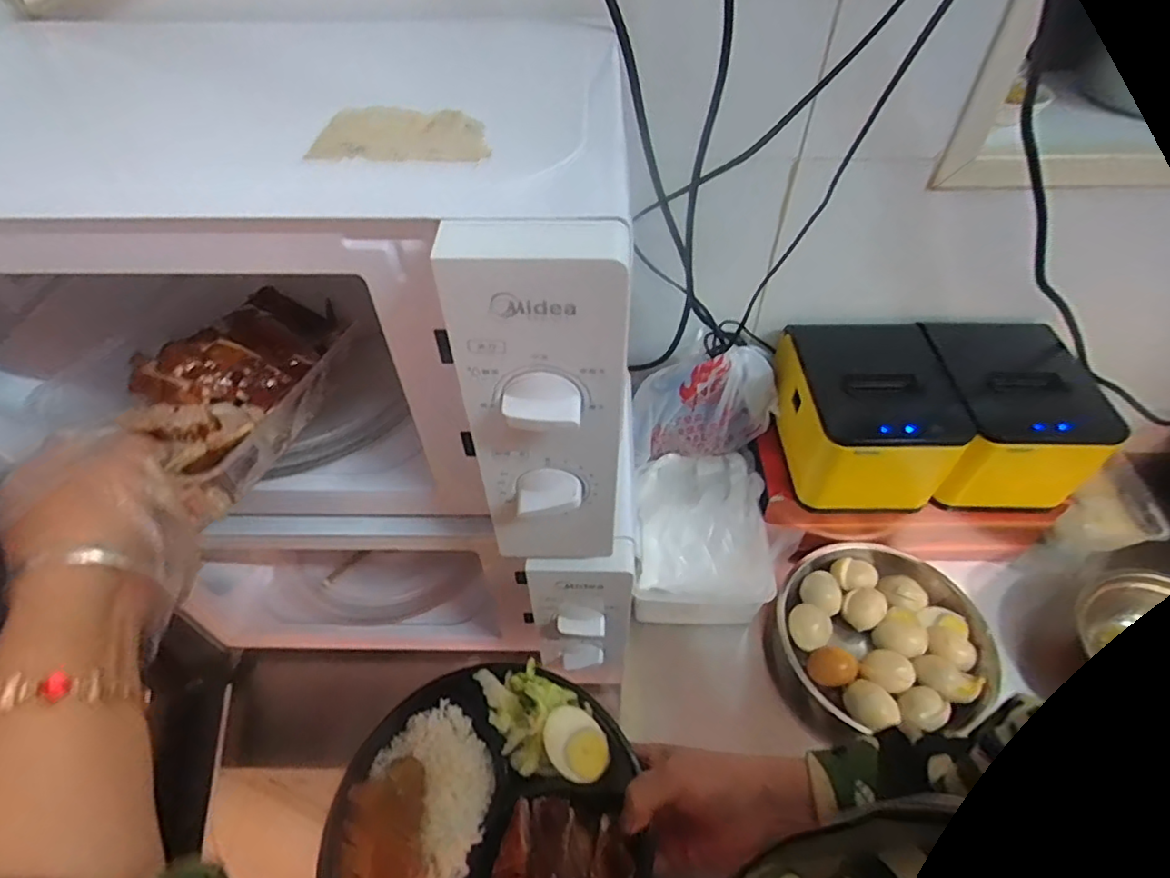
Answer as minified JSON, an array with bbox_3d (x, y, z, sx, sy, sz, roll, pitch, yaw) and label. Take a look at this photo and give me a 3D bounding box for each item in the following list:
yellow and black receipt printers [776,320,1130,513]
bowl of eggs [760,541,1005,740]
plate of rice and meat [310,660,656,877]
[{"bbox_3d":[0.346,-0.029,0.601,0.267,0.121,0.164,2,48,-3],"label":"yellow and black receipt printers"},{"bbox_3d":[0.305,0.214,0.634,0.222,0.075,0.186,-1,48,-6],"label":"bowl of eggs"},{"bbox_3d":[-0.064,0.252,0.383,0.203,0.035,0.200,2,48,-3],"label":"plate of rice and meat"}]

